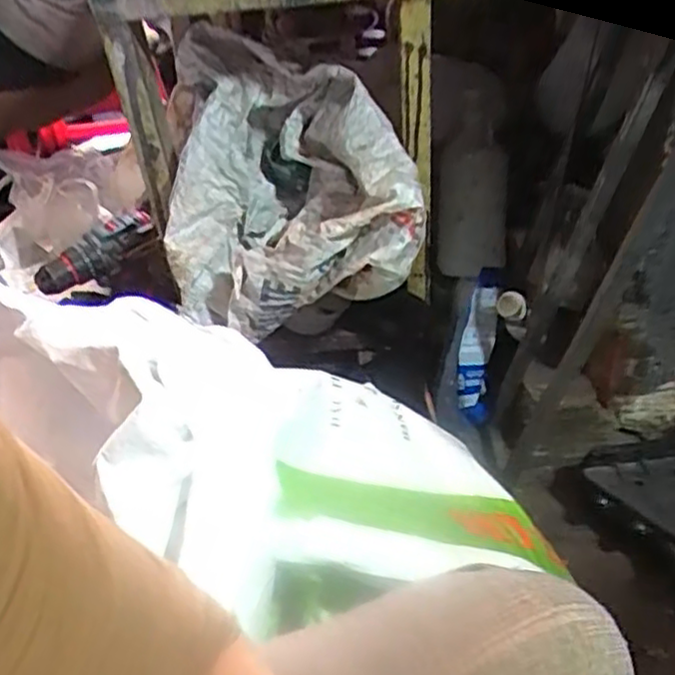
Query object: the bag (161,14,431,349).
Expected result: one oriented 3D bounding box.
[{"bbox_3d":[-0.044,-0.162,0.773,0.266,0.224,0.188,1,44,6],"label":"bag"}]

